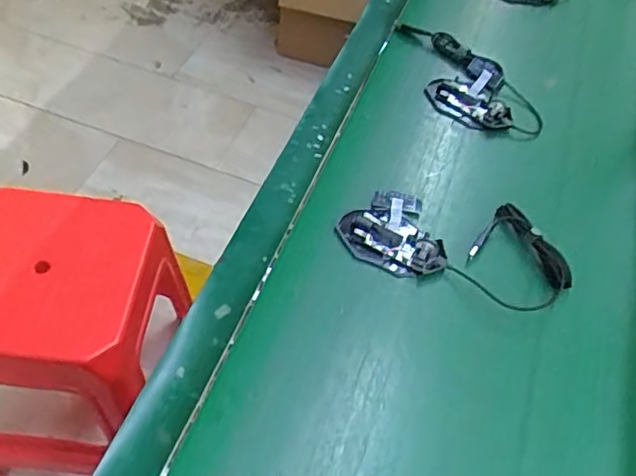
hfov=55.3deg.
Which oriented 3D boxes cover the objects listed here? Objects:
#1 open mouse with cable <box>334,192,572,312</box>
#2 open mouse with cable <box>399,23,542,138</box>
[{"bbox_3d":[0.147,0.002,0.647,0.235,0.022,0.123,21,53,8],"label":"open mouse with cable"},{"bbox_3d":[0.187,-0.215,0.826,0.104,0.034,0.253,-25,59,-23],"label":"open mouse with cable"}]

